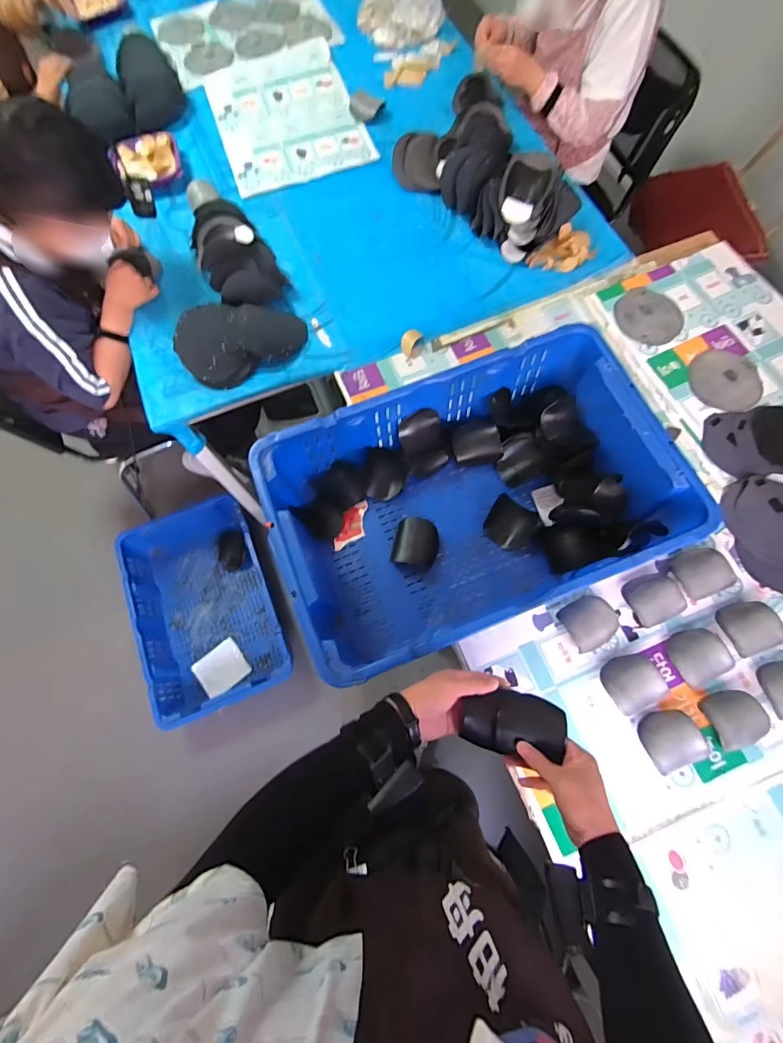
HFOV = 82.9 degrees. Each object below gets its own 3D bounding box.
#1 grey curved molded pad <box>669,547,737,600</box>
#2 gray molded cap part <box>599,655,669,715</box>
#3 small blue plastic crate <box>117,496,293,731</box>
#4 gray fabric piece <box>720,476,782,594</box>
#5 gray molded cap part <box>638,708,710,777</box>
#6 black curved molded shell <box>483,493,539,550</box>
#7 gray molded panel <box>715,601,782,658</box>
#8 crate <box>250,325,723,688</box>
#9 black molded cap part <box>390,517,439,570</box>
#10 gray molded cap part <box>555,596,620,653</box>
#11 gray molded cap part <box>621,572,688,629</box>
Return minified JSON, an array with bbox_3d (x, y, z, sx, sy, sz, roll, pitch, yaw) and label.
[{"bbox_3d":[0.587,0.095,0.842,0.110,0.030,0.088,-20,71,-6],"label":"grey curved molded pad"},{"bbox_3d":[0.420,0.280,0.775,0.093,0.030,0.087,-18,71,-5],"label":"gray molded cap part"},{"bbox_3d":[-0.640,0.288,1.551,0.426,0.185,0.693,-21,72,-6],"label":"small blue plastic crate"},{"bbox_3d":[0.763,0.015,0.856,0.209,0.050,0.221,0,71,1],"label":"gray fabric piece"},{"bbox_3d":[0.460,0.358,0.731,0.094,0.030,0.087,-20,71,-6],"label":"gray molded cap part"},{"bbox_3d":[0.226,0.005,0.835,0.093,0.045,0.093,28,73,10],"label":"black curved molded shell"},{"bbox_3d":[0.627,0.183,0.774,0.094,0.030,0.084,-15,71,-4],"label":"gray molded panel"},{"bbox_3d":[0.137,-0.040,0.799,0.644,0.169,0.424,-22,72,-7],"label":"crate"},{"bbox_3d":[0.048,0.041,0.834,0.085,0.041,0.091,13,71,5],"label":"black molded cap part"},{"bbox_3d":[0.353,0.179,0.786,0.093,0.041,0.085,-26,72,-8],"label":"gray molded cap part"},{"bbox_3d":[0.475,0.138,0.802,0.096,0.040,0.089,-24,72,-7],"label":"gray molded cap part"}]

